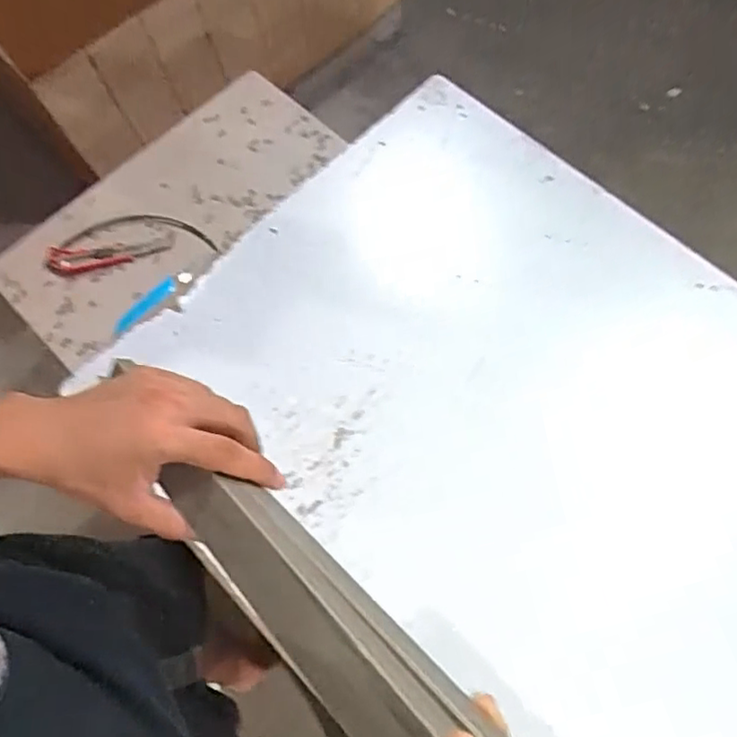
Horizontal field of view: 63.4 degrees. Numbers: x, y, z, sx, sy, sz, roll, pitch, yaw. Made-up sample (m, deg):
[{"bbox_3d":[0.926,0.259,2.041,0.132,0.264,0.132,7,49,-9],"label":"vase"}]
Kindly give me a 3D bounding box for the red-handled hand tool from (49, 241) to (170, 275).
[{"bbox_3d":[-0.416,-0.178,0.950,0.185,0.018,0.049,-5,69,0],"label":"red-handled hand tool"}]

